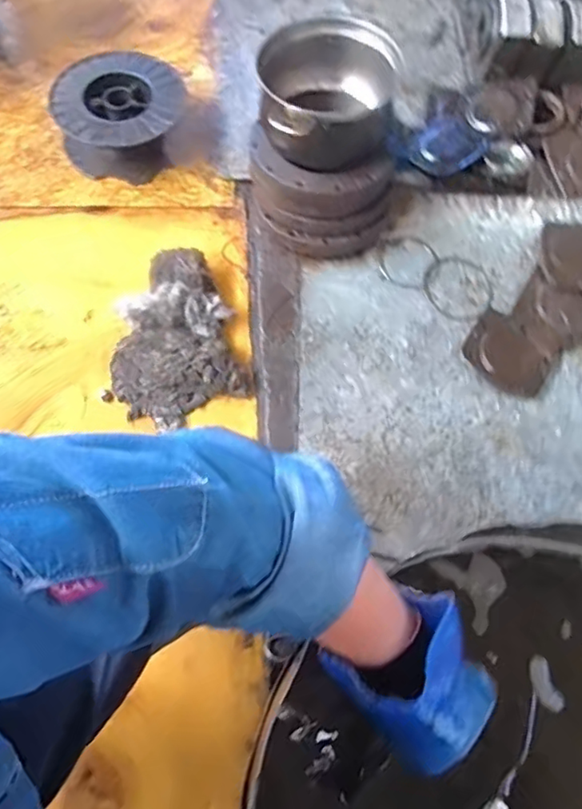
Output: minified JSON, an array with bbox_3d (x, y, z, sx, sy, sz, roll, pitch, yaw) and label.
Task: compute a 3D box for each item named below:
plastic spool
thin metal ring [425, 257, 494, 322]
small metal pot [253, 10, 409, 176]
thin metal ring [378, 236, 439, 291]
[{"bbox_3d":[-0.320,-0.554,1.107,0.224,0.103,0.233,1,66,-3],"label":"plastic spool"},{"bbox_3d":[0.307,-0.209,1.059,0.126,0.009,0.131,2,71,-5],"label":"thin metal ring"},{"bbox_3d":[0.062,-0.493,0.931,0.220,0.115,0.222,1,66,-3],"label":"small metal pot"},{"bbox_3d":[0.211,-0.260,1.062,0.100,0.005,0.106,1,66,-3],"label":"thin metal ring"}]

